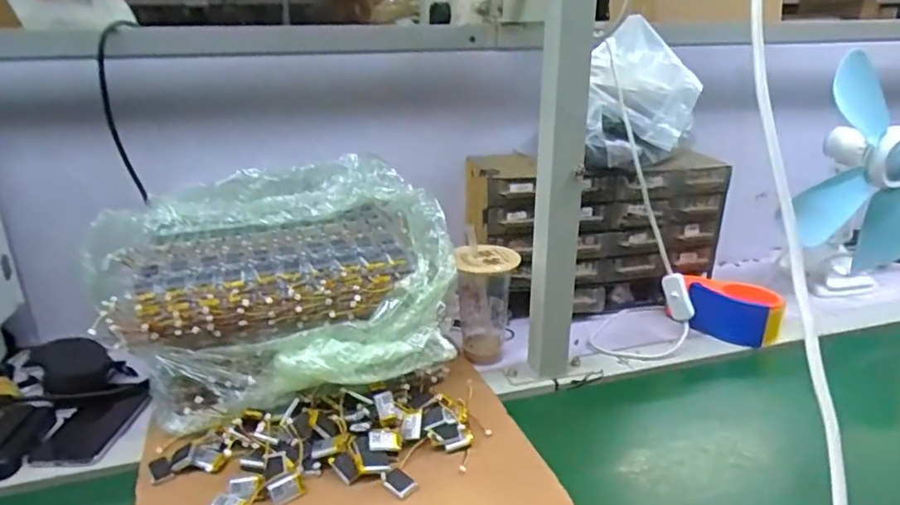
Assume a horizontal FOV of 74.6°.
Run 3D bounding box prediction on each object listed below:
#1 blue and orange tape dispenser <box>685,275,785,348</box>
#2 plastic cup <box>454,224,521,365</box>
[{"bbox_3d":[0.374,0.078,0.793,0.118,0.063,0.059,18,27,41],"label":"blue and orange tape dispenser"},{"bbox_3d":[0.045,0.065,0.740,0.078,0.143,0.079,3,20,9],"label":"plastic cup"}]

